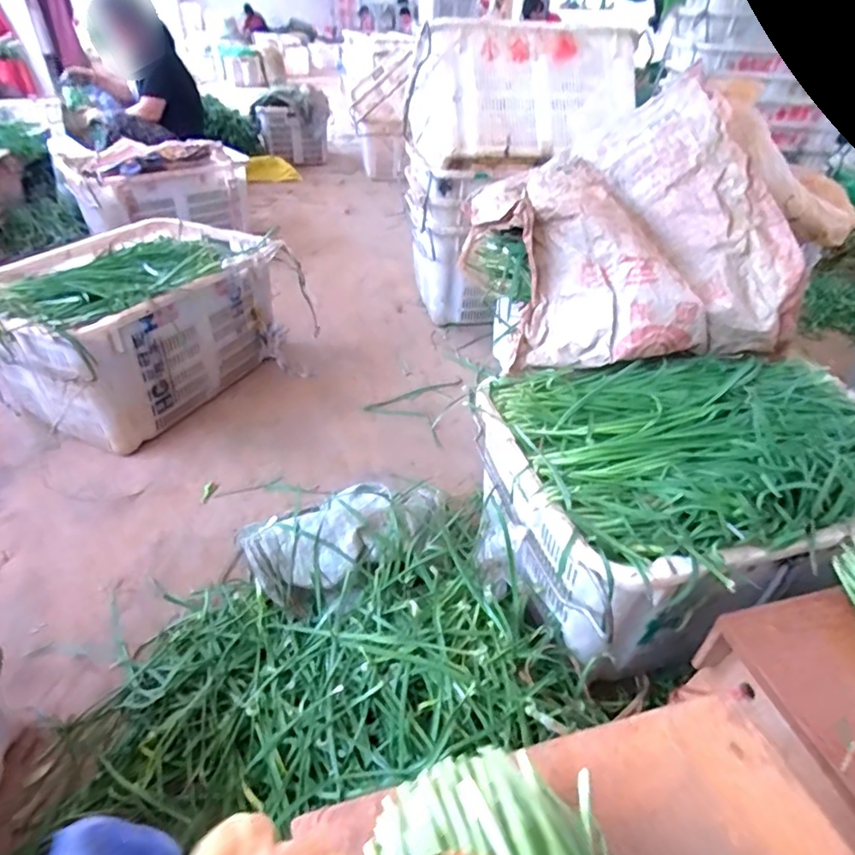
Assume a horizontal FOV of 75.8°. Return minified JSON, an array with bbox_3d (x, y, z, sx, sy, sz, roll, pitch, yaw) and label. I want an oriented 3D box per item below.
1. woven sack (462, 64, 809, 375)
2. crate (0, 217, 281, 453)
[{"bbox_3d":[0.378,-0.399,1.072,0.502,0.337,0.501,-4,38,-8],"label":"woven sack"},{"bbox_3d":[-0.749,-0.253,1.433,0.456,0.362,0.608,19,41,21],"label":"crate"}]

